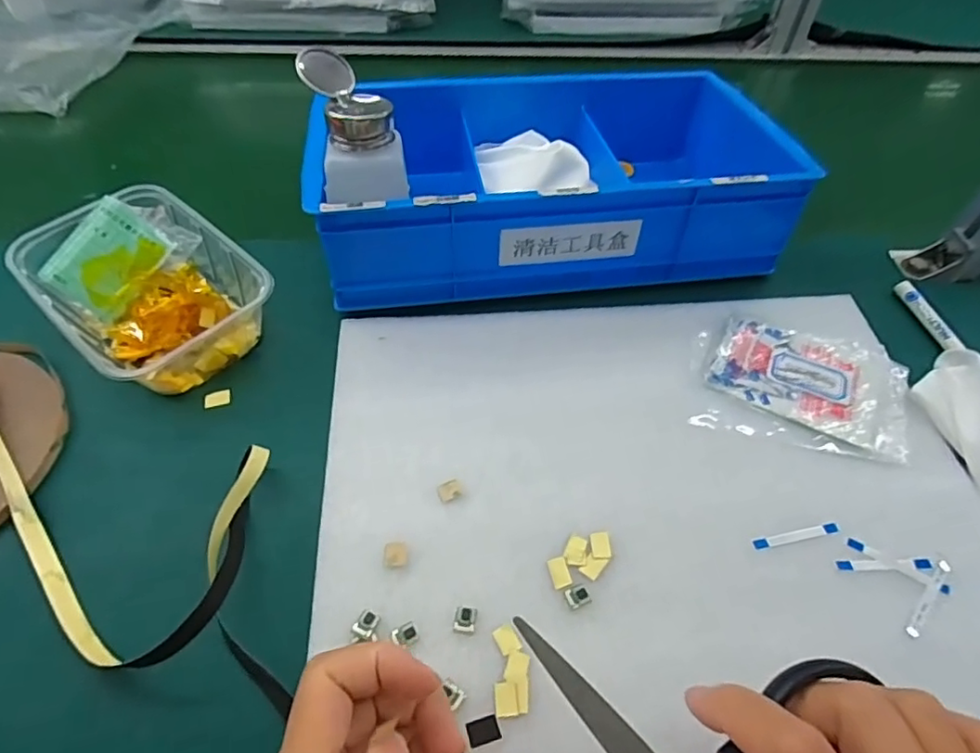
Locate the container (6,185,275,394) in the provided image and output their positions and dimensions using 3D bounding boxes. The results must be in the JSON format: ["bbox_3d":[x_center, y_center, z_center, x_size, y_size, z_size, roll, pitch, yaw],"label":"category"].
[{"bbox_3d":[-0.236,-0.060,0.397,0.155,0.058,0.117,37,59,24],"label":"container"}]

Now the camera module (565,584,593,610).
[{"bbox_3d":[0.045,0.112,0.290,0.013,0.004,0.010,-18,54,-15],"label":"camera module"}]

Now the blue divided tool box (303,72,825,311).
[{"bbox_3d":[0.043,-0.172,0.458,0.351,0.079,0.218,-8,53,-8],"label":"blue divided tool box"}]

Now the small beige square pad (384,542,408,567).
[{"bbox_3d":[-0.050,0.094,0.300,0.012,0.004,0.014,-7,52,-7],"label":"small beige square pad"}]

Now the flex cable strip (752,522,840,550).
[{"bbox_3d":[0.169,0.088,0.313,0.050,0.004,0.006,-9,52,-9],"label":"flex cable strip"}]

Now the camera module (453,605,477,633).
[{"bbox_3d":[-0.012,0.120,0.282,0.010,0.004,0.012,8,52,4],"label":"camera module"}]

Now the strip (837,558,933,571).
[{"bbox_3d":[0.211,0.100,0.302,0.049,0.004,0.005,0,53,-2],"label":"strip"}]

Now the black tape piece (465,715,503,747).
[{"bbox_3d":[-0.003,0.159,0.254,0.014,0.004,0.010,-11,51,-11],"label":"black tape piece"}]

